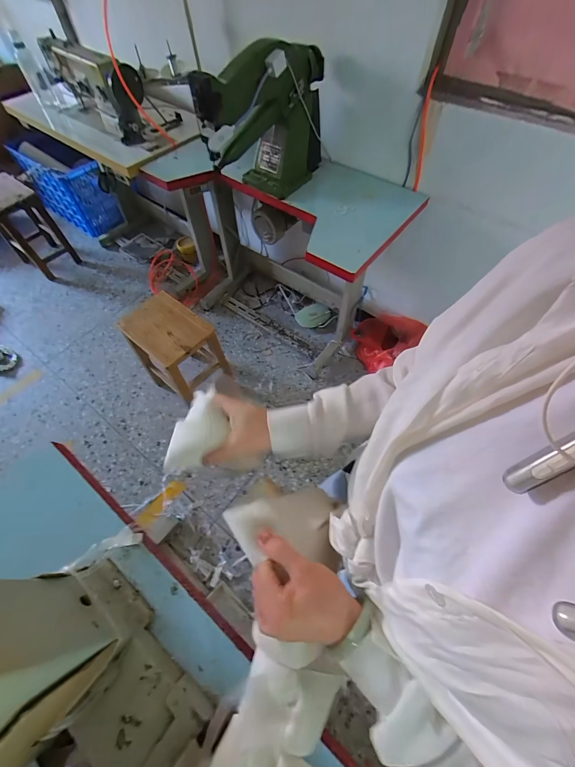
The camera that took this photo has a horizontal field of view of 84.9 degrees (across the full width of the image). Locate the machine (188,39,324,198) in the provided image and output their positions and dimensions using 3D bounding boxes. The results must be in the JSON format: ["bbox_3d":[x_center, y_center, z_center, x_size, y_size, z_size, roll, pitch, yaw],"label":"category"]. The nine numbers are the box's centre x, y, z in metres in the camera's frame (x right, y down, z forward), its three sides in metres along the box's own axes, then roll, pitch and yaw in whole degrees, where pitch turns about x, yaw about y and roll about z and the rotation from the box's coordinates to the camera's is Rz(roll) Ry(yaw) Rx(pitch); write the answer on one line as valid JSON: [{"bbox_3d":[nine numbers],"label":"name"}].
[{"bbox_3d":[-0.066,-0.806,0.998,0.194,0.351,0.487,27,63,14],"label":"machine"}]

